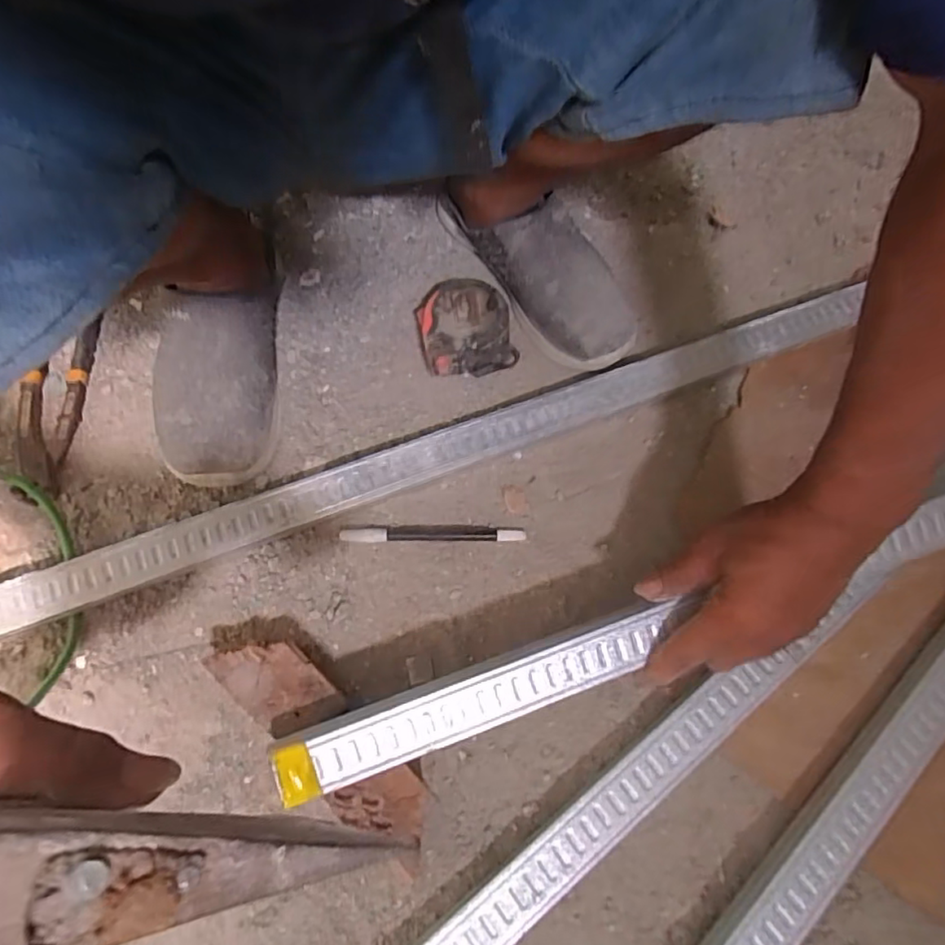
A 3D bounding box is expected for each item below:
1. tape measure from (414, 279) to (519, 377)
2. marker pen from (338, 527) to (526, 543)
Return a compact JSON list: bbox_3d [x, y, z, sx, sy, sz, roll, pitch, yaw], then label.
[{"bbox_3d":[-0.007,-0.126,0.530,0.075,0.044,0.081,-12,68,-7],"label":"tape measure"},{"bbox_3d":[-0.031,0.049,0.479,0.145,0.010,0.013,-1,67,-2],"label":"marker pen"}]

